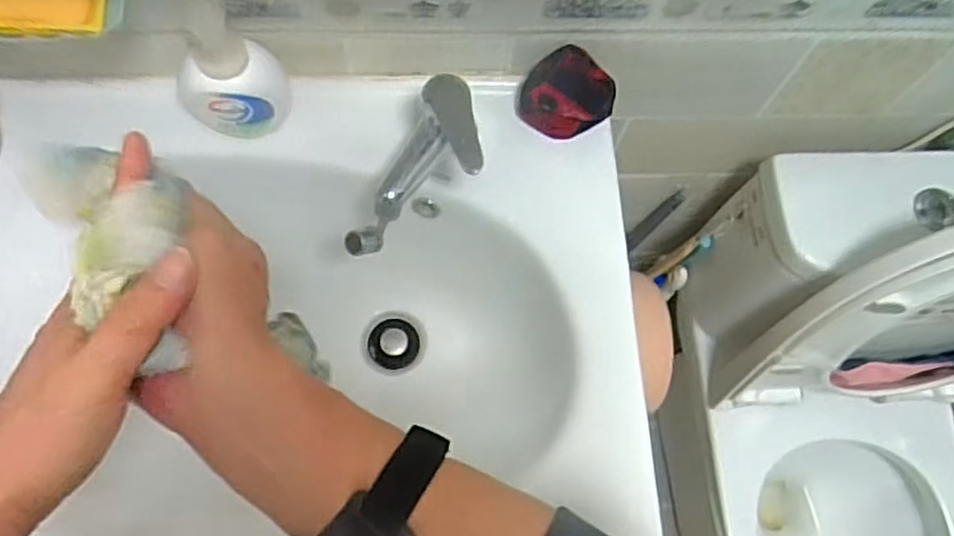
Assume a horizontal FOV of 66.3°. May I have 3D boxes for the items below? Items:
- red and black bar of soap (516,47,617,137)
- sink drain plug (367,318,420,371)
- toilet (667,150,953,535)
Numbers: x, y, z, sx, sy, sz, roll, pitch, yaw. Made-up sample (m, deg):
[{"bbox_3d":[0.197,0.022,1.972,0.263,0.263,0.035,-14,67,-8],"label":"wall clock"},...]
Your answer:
[{"bbox_3d":[0.084,-0.167,0.705,0.075,0.056,0.073,-28,74,-12],"label":"red and black bar of soap"},{"bbox_3d":[-0.094,0.085,0.823,0.056,0.016,0.054,1,70,-2],"label":"sink drain plug"},{"bbox_3d":[0.501,0.244,0.983,0.368,0.825,0.614,2,70,-2],"label":"toilet"}]

